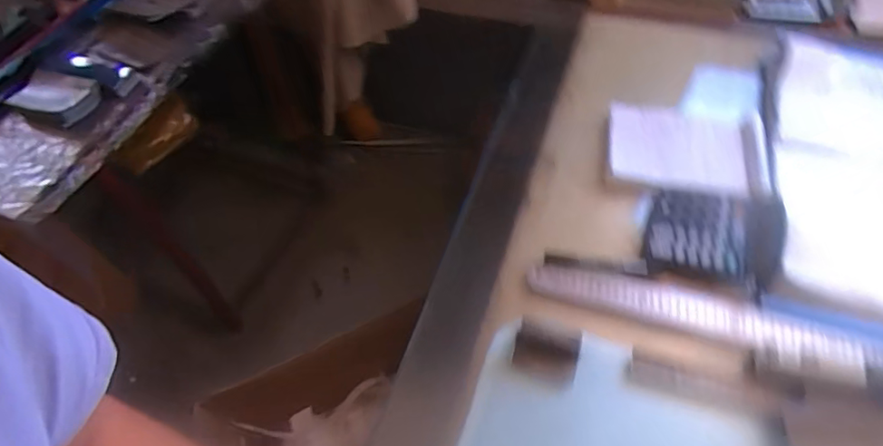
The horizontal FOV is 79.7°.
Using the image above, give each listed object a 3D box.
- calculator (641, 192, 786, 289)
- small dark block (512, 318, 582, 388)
[{"bbox_3d":[0.330,0.011,0.644,0.149,0.021,0.128,6,54,19],"label":"calculator"},{"bbox_3d":[0.116,0.142,0.583,0.068,0.013,0.065,16,59,13],"label":"small dark block"}]

